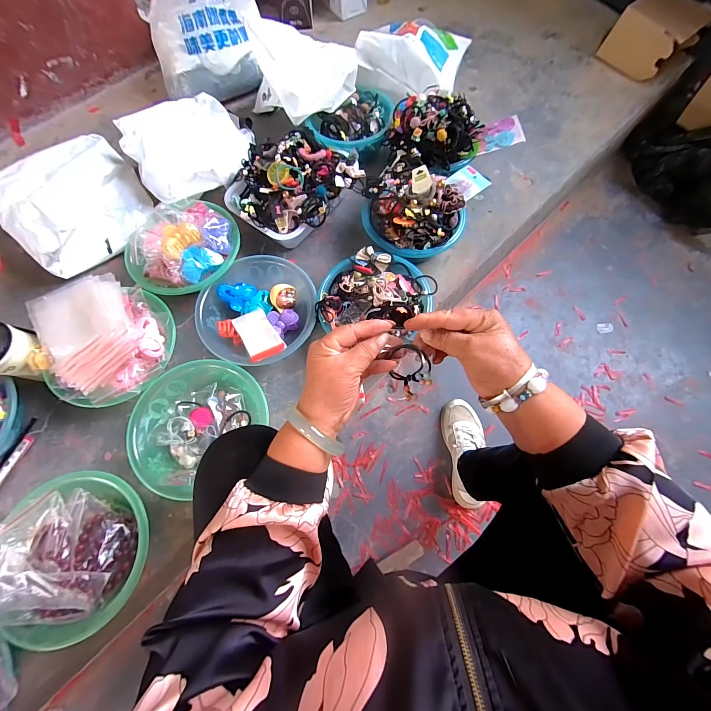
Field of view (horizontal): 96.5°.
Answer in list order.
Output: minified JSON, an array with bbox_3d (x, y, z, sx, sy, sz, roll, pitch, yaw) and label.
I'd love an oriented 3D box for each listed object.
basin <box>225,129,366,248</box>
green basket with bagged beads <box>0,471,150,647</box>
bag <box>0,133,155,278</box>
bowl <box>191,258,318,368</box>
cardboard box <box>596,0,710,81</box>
[{"bbox_3d":[-0.128,-0.381,0.727,0.291,0.129,0.194,-35,74,-10],"label":"basin"},{"bbox_3d":[-0.452,0.316,0.507,0.234,0.086,0.239,-11,71,-3],"label":"green basket with bagged beads"},{"bbox_3d":[-0.652,-0.360,0.728,0.285,0.143,0.345,-33,73,-10],"label":"bag"},{"bbox_3d":[-0.197,-0.087,0.667,0.233,0.072,0.226,0,70,0],"label":"bowl"},{"bbox_3d":[0.906,-0.976,0.959,0.234,0.126,0.194,-37,75,-13],"label":"cardboard box"}]

